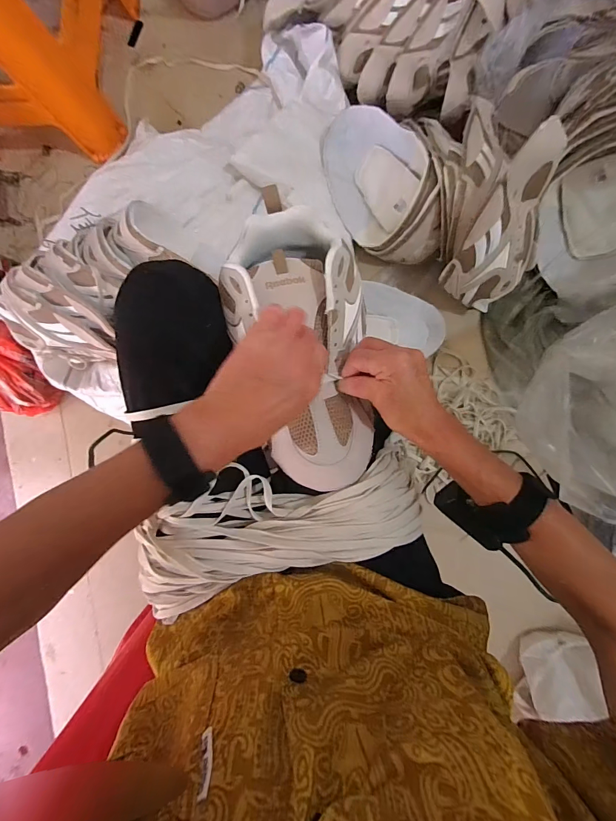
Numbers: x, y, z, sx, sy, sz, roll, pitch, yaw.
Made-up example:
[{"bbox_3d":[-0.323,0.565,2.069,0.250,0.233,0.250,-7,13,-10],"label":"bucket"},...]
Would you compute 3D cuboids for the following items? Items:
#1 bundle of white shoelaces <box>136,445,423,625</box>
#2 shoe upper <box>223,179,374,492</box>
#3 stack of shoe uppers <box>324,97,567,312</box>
[{"bbox_3d":[-0.033,0.118,0.359,0.299,0.058,0.111,-19,88,6],"label":"bundle of white shoelaces"},{"bbox_3d":[-0.005,-0.064,0.339,0.129,0.079,0.277,-9,89,7],"label":"shoe upper"},{"bbox_3d":[0.197,-0.377,0.603,0.209,0.169,0.406,-48,64,5],"label":"stack of shoe uppers"}]

